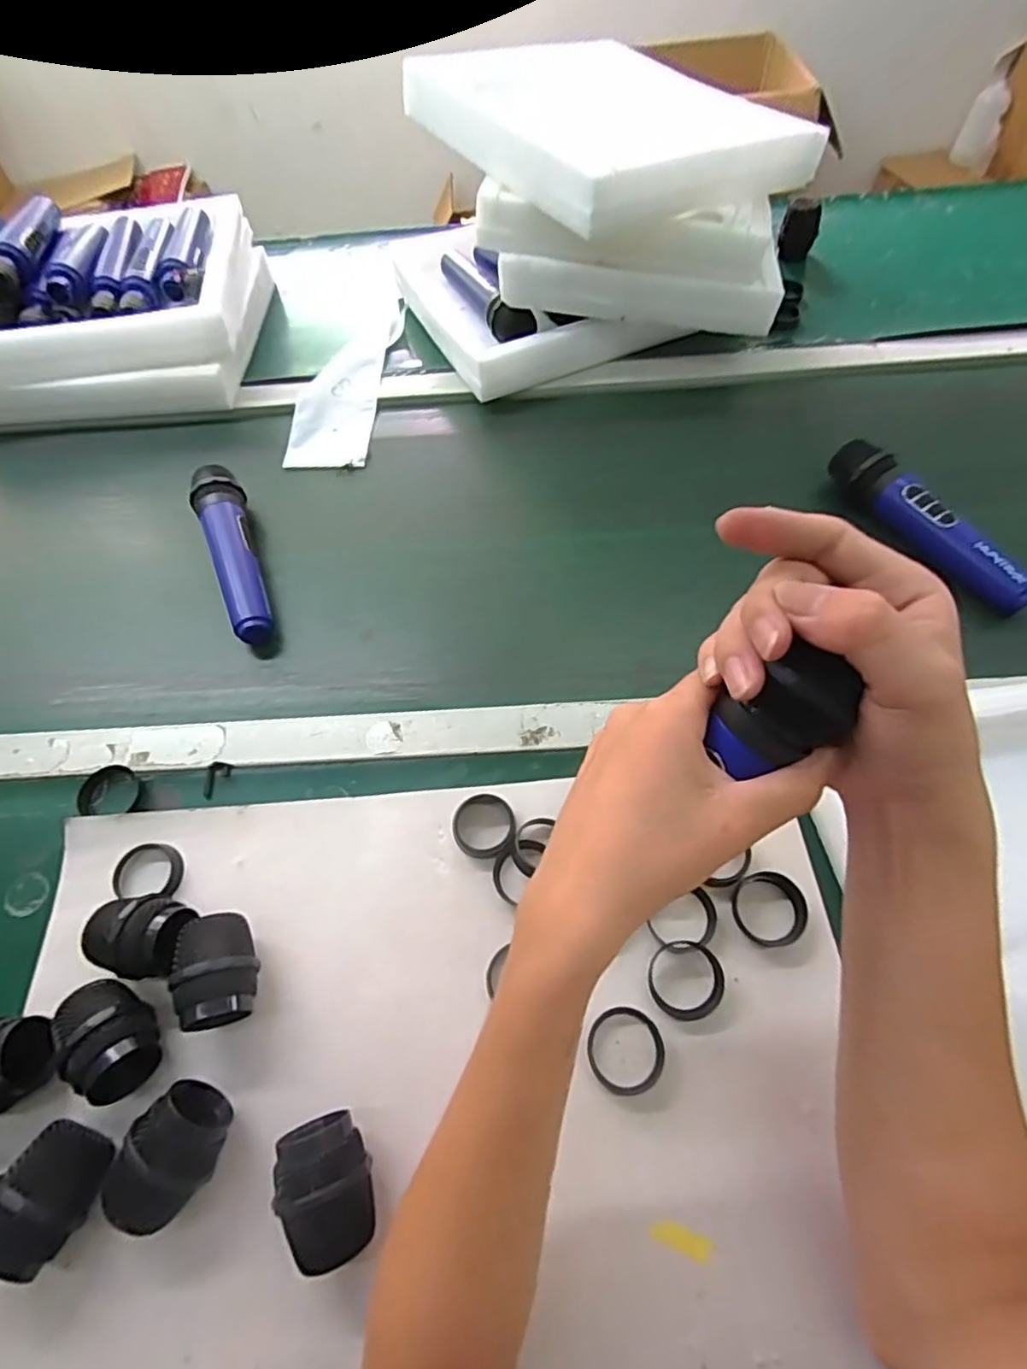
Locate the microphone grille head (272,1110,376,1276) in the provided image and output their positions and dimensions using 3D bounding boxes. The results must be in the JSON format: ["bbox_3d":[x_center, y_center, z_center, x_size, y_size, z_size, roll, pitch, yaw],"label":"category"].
[{"bbox_3d":[-0.096,0.262,0.323,0.041,0.046,0.062,-18,60,-7],"label":"microphone grille head"}]

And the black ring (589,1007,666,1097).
[{"bbox_3d":[0.065,0.210,0.356,0.043,0.007,0.043,-1,59,2],"label":"black ring"}]

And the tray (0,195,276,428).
[{"bbox_3d":[-0.489,-0.460,0.730,0.344,0.111,0.318,-5,59,0],"label":"tray"}]

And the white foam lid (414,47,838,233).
[{"bbox_3d":[0.097,-0.585,0.639,0.286,0.059,0.354,-30,62,-14],"label":"white foam lid"}]

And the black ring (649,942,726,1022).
[{"bbox_3d":[0.103,0.177,0.370,0.043,0.014,0.044,-1,59,2],"label":"black ring"}]

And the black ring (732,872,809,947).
[{"bbox_3d":[0.161,0.141,0.390,0.044,0.011,0.043,-1,59,2],"label":"black ring"}]

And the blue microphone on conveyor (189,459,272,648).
[{"bbox_3d":[-0.252,-0.120,0.562,0.042,0.044,0.188,-22,60,-10],"label":"blue microphone on conveyor"}]

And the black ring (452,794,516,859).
[{"bbox_3d":[-0.020,0.098,0.427,0.042,0.014,0.042,-1,59,2],"label":"black ring"}]

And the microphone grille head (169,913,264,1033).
[{"bbox_3d":[-0.177,0.170,0.370,0.040,0.046,0.061,-21,60,-9],"label":"microphone grille head"}]

